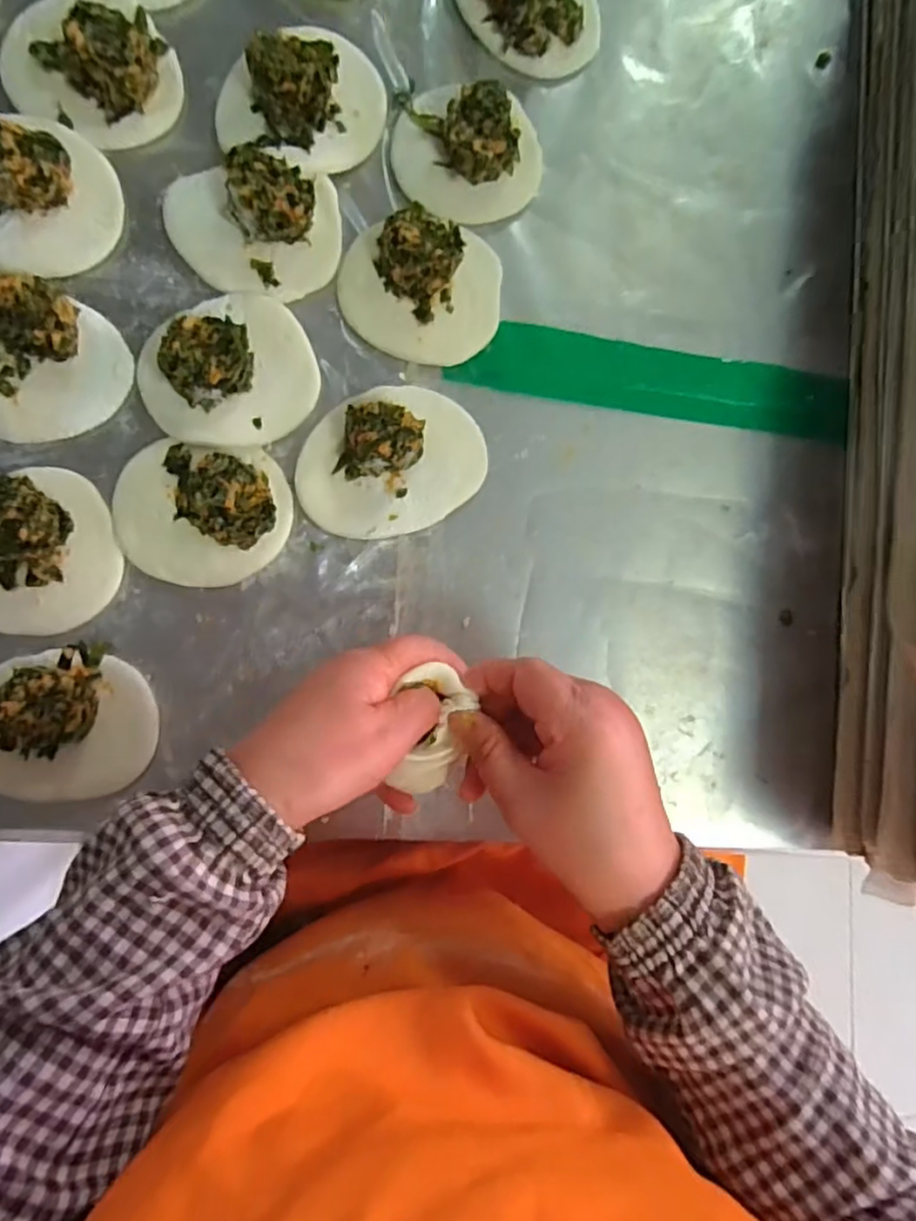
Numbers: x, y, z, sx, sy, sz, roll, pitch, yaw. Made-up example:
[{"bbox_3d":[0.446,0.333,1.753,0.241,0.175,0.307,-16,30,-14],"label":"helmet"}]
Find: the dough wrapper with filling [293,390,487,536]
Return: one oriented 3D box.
[{"bbox_3d":[-0.035,-0.087,0.369,0.107,0.032,0.082,-10,91,-10],"label":"dough wrapper with filling"}]

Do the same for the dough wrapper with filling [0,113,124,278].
[{"bbox_3d":[-0.230,-0.222,0.344,0.088,0.028,0.081,0,89,-10],"label":"dough wrapper with filling"}]

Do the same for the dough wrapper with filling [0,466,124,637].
[{"bbox_3d":[-0.221,-0.028,0.336,0.082,0.032,0.080,0,89,-10],"label":"dough wrapper with filling"}]

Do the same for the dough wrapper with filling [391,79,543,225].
[{"bbox_3d":[0.008,-0.272,0.382,0.087,0.033,0.078,9,88,-9],"label":"dough wrapper with filling"}]

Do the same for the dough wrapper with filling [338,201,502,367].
[{"bbox_3d":[-0.019,-0.185,0.375,0.091,0.028,0.076,5,88,-10],"label":"dough wrapper with filling"}]

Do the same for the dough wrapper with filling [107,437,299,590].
[{"bbox_3d":[-0.138,-0.053,0.351,0.091,0.028,0.076,4,88,-10],"label":"dough wrapper with filling"}]

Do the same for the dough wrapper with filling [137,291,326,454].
[{"bbox_3d":[-0.124,-0.131,0.356,0.091,0.029,0.080,-32,94,-9],"label":"dough wrapper with filling"}]

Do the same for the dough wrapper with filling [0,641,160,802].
[{"bbox_3d":[-0.208,0.061,0.334,0.093,0.030,0.078,-17,92,-10],"label":"dough wrapper with filling"}]

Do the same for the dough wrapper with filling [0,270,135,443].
[{"bbox_3d":[-0.229,-0.129,0.340,0.101,0.029,0.073,-4,90,-10],"label":"dough wrapper with filling"}]

